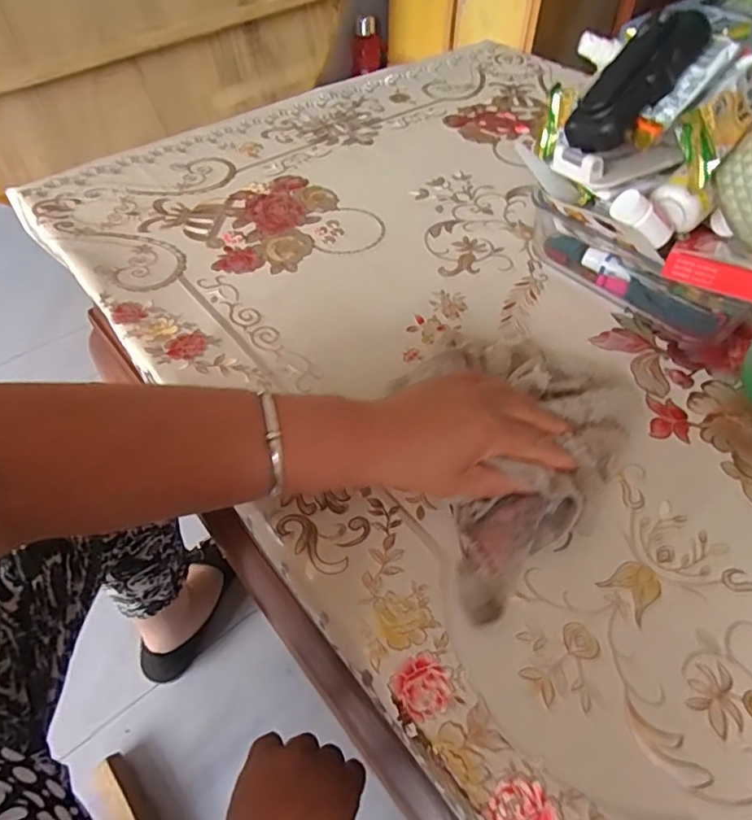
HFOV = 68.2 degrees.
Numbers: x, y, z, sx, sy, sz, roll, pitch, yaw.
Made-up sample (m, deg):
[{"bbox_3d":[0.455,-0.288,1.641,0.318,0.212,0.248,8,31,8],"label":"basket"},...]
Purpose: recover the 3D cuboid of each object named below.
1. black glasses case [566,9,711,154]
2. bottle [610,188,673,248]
[{"bbox_3d":[0.185,-0.235,0.396,0.106,0.025,0.044,-46,54,16],"label":"black glasses case"},{"bbox_3d":[0.202,-0.143,0.417,0.051,0.023,0.023,30,50,-16],"label":"bottle"}]

